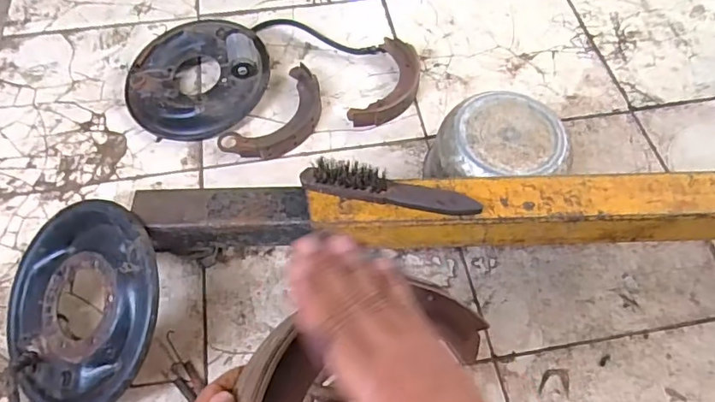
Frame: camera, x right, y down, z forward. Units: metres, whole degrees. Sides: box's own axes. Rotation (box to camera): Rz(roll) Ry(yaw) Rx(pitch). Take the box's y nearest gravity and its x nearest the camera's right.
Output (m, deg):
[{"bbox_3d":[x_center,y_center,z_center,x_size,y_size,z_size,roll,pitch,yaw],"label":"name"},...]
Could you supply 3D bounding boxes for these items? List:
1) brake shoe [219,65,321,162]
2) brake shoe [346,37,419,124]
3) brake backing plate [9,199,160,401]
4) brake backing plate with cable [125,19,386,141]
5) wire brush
[{"bbox_3d":[-0.139,-0.151,0.969,0.116,0.031,0.220,34,65,18],"label":"brake shoe"},{"bbox_3d":[0.064,-0.226,1.015,0.104,0.034,0.221,20,62,11],"label":"brake shoe"},{"bbox_3d":[-0.355,0.131,0.689,0.266,0.028,0.257,-6,77,25],"label":"brake backing plate"},{"bbox_3d":[-0.218,-0.284,1.018,0.468,0.077,0.248,-30,64,-16],"label":"brake backing plate with cable"},{"bbox_3d":[0.042,-0.017,0.680,0.228,0.036,0.038,10,59,5],"label":"wire brush"}]

